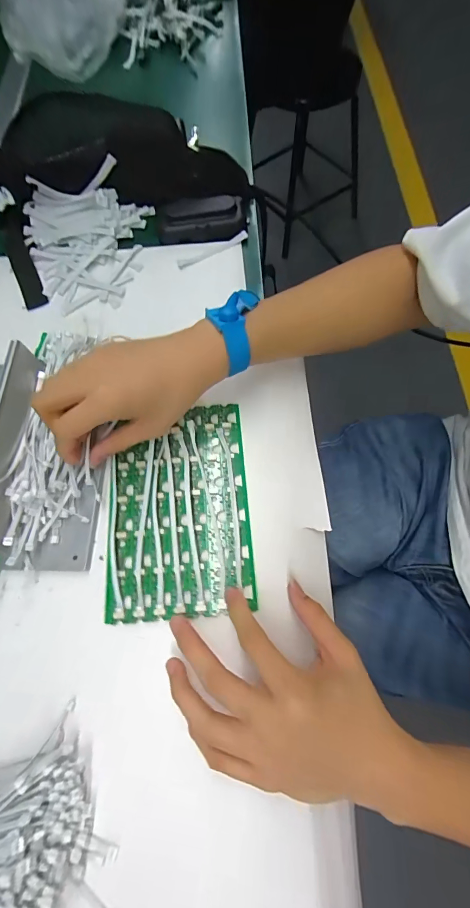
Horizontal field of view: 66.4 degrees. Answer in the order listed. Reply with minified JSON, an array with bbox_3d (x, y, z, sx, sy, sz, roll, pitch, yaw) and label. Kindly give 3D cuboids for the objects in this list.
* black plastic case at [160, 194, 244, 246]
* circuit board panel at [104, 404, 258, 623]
[{"bbox_3d":[-0.039,-0.277,0.424,0.101,0.035,0.043,-5,69,0],"label":"black plastic case"},{"bbox_3d":[-0.049,0.043,0.313,0.117,0.011,0.178,-6,69,0],"label":"circuit board panel"}]

